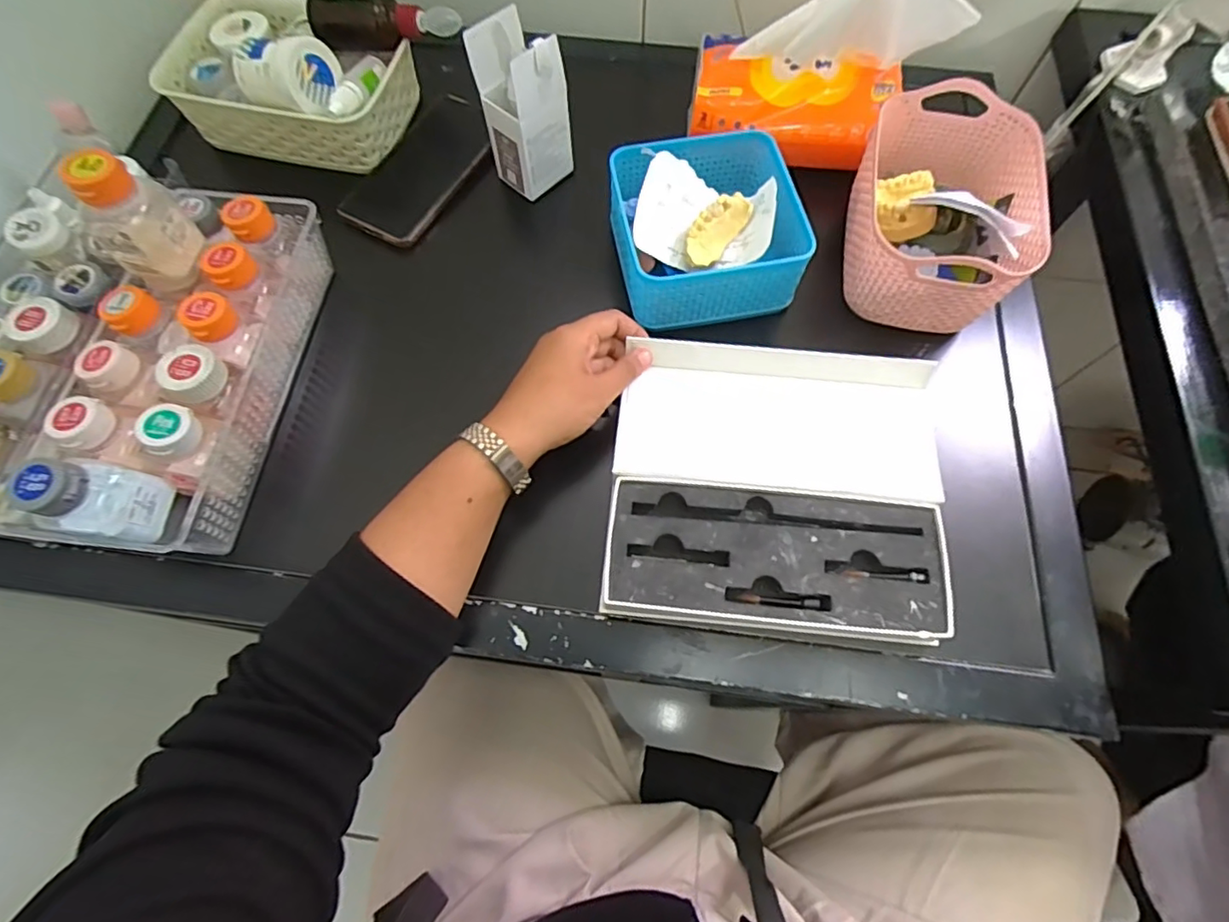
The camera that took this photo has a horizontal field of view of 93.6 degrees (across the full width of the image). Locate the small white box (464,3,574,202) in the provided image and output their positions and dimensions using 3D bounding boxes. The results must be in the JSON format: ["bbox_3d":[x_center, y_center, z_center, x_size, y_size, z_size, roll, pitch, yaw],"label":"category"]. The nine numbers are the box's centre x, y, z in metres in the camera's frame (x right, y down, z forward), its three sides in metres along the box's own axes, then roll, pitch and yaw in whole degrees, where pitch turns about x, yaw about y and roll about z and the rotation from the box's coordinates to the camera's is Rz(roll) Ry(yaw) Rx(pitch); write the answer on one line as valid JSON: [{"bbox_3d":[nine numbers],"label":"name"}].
[{"bbox_3d":[-0.074,-0.278,0.468,0.055,0.122,0.056,-43,74,-15],"label":"small white box"}]

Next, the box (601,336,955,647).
[{"bbox_3d":[0.107,0.013,0.384,0.210,0.024,0.190,6,68,2],"label":"box"}]

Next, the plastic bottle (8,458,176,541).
[{"bbox_3d":[-0.300,0.020,0.330,0.045,0.074,0.045,11,68,4],"label":"plastic bottle"}]

